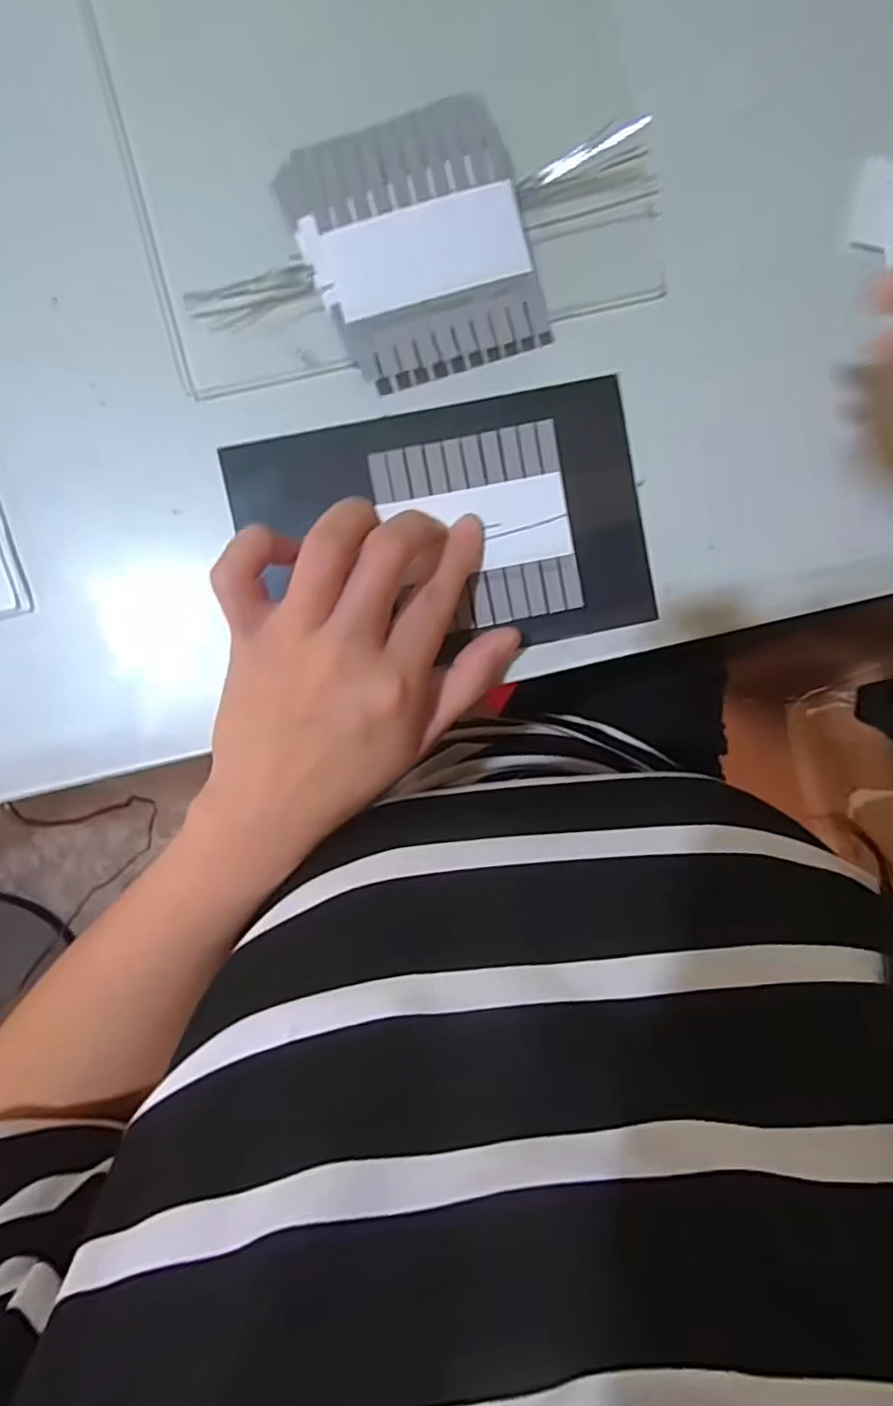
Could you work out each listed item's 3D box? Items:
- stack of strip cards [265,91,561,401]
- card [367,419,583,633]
[{"bbox_3d":[-0.011,-0.183,0.248,0.086,0.012,0.091,-20,95,-1],"label":"stack of strip cards"},{"bbox_3d":[0.014,-0.073,0.261,0.077,0.004,0.079,-11,95,-2],"label":"card"}]

